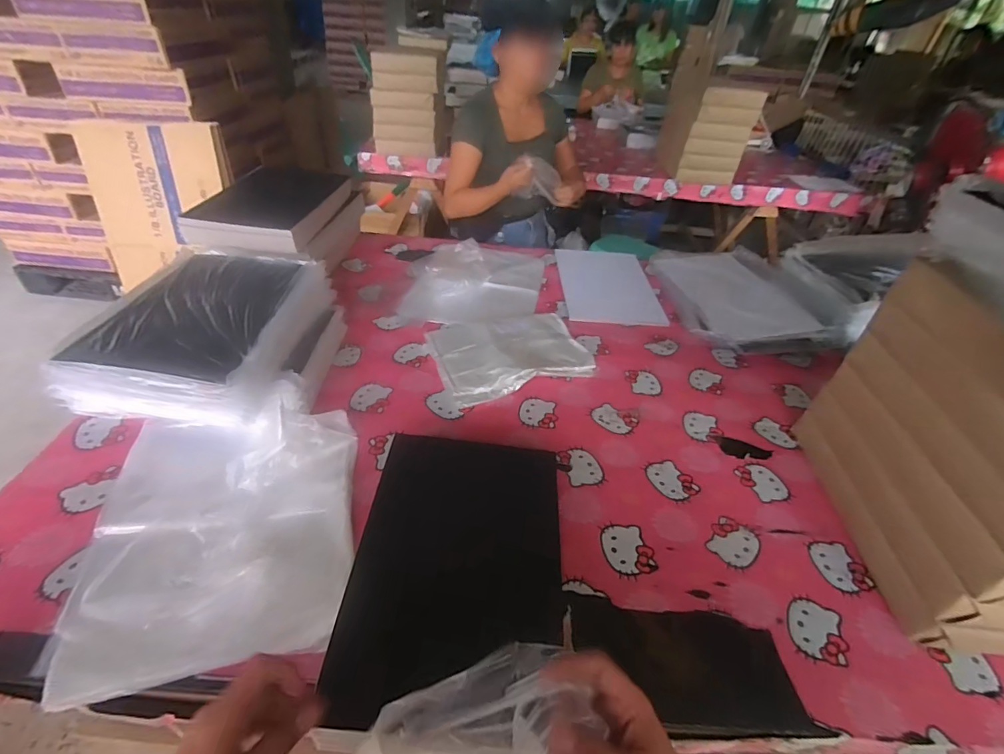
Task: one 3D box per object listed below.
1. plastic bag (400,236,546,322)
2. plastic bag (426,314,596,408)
[{"bbox_3d":[-0.065,-0.255,1.235,0.340,0.048,0.380,6,40,0],"label":"plastic bag"},{"bbox_3d":[0.020,-0.057,1.013,0.328,0.036,0.254,-9,42,-17],"label":"plastic bag"}]

